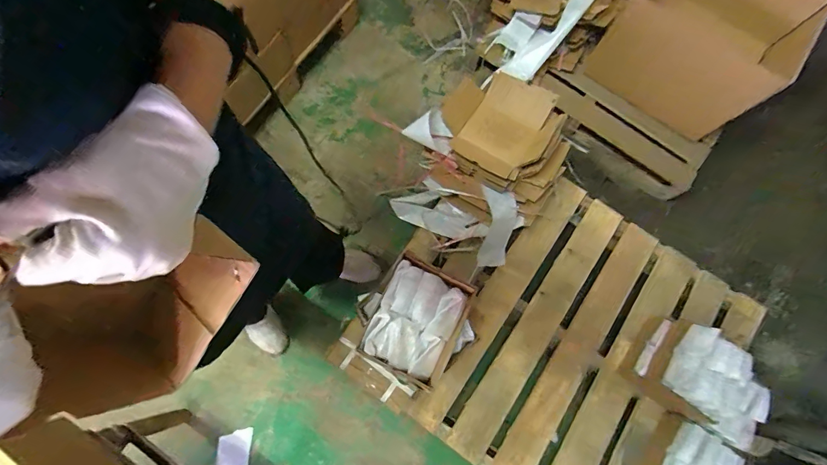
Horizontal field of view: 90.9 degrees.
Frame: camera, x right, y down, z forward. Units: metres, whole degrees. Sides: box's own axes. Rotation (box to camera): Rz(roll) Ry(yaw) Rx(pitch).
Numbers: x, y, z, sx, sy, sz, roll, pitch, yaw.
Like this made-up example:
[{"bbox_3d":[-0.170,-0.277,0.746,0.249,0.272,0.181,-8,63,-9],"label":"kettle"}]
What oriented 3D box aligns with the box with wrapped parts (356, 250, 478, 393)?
[{"bbox_3d":[0.010,0.156,0.704,0.151,0.079,0.186,27,75,4],"label":"box with wrapped parts"}]

